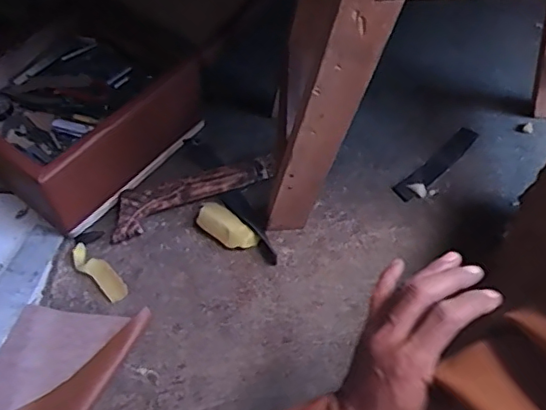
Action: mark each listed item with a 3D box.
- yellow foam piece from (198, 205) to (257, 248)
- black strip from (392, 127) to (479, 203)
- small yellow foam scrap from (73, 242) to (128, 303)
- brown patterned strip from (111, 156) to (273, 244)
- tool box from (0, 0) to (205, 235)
[{"bbox_3d":[-0.067,0.034,0.794,0.091,0.012,0.042,38,89,12],"label":"yellow foam piece"},{"bbox_3d":[0.251,-0.063,0.850,0.170,0.009,0.034,-38,62,-19],"label":"black strip"},{"bbox_3d":[-0.244,0.094,0.780,0.108,0.014,0.032,35,66,23],"label":"small yellow foam scrap"},{"bbox_3d":[-0.126,-0.022,0.834,0.249,0.035,0.057,-23,59,-10],"label":"brown patterned strip"},{"bbox_3d":[-0.293,-0.152,0.864,0.278,0.160,0.319,34,66,23],"label":"tool box"}]

